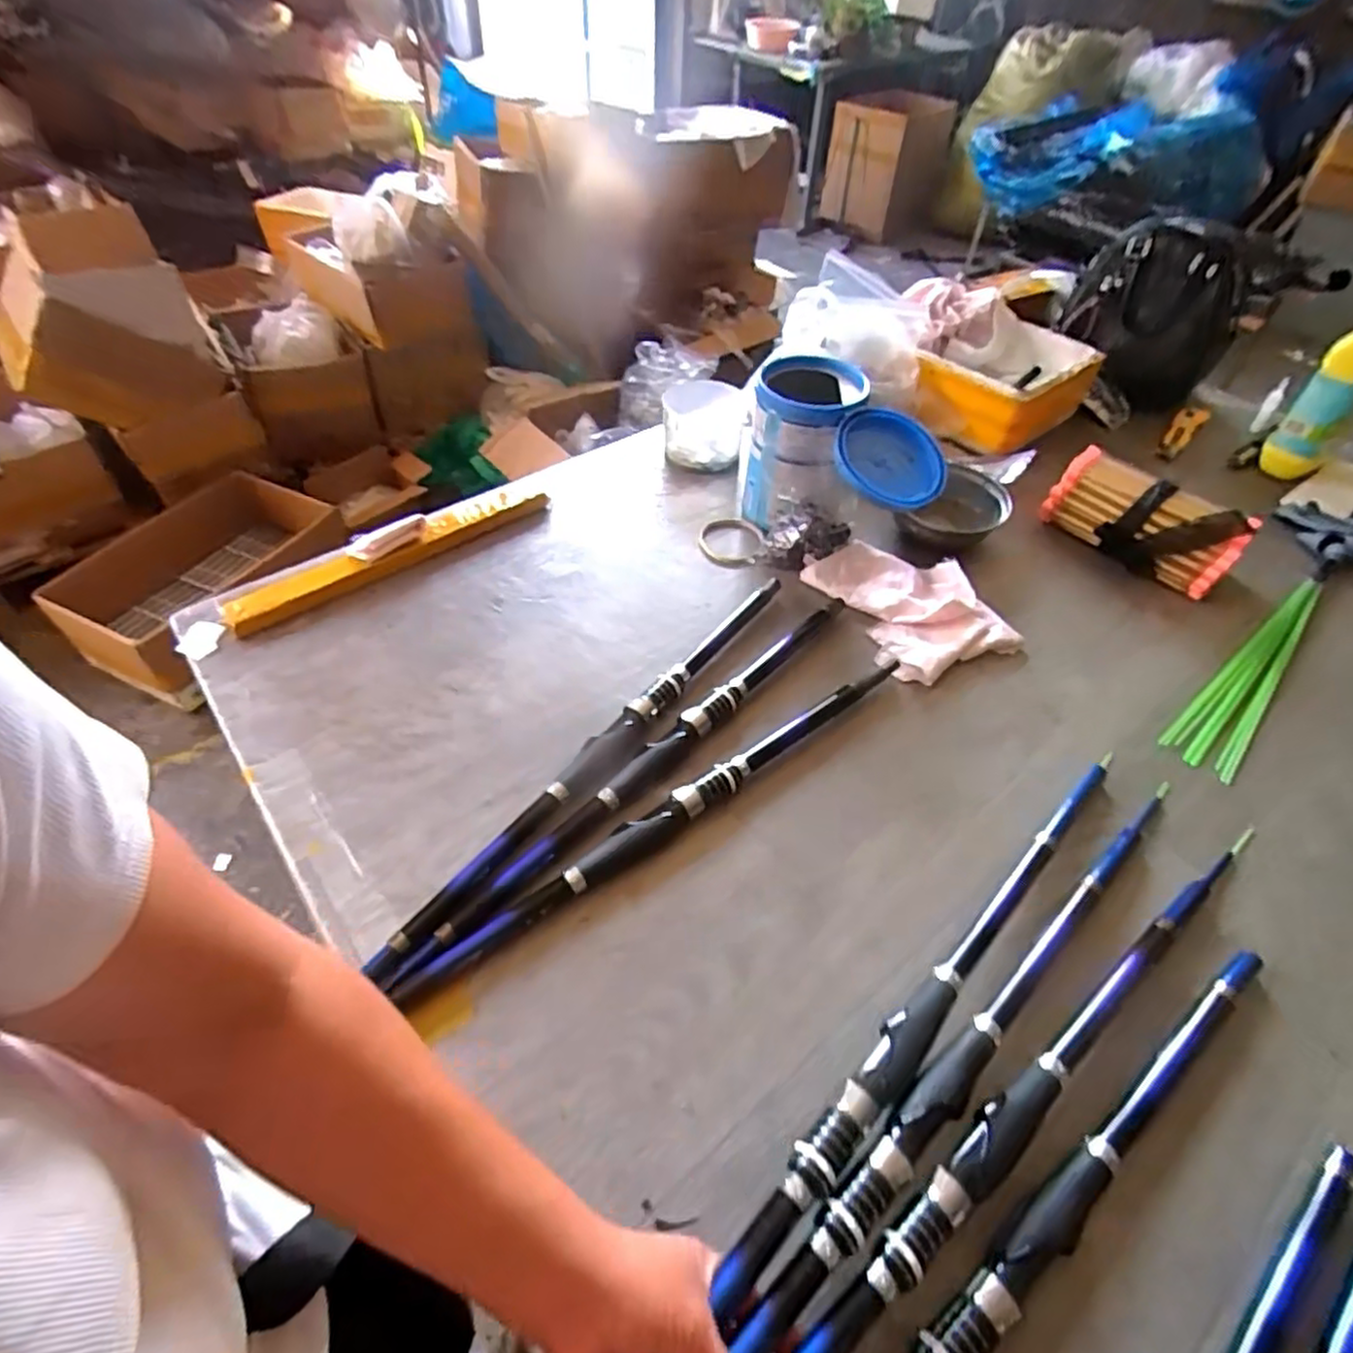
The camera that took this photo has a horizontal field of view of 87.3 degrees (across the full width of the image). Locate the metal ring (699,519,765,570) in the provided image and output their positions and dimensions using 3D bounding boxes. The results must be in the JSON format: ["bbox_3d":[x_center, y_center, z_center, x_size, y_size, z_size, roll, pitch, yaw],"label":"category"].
[{"bbox_3d":[0.068,-0.165,0.884,0.079,0.014,0.092,9,49,6],"label":"metal ring"}]

